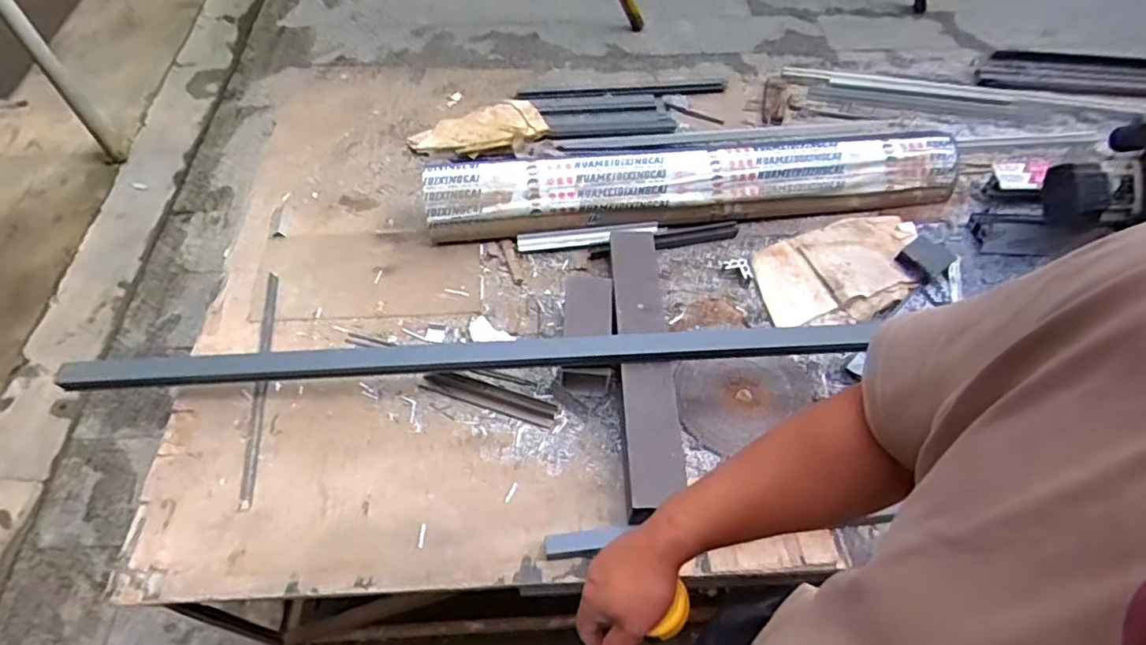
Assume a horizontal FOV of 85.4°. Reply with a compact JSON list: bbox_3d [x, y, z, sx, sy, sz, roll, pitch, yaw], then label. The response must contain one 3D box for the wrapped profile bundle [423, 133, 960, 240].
[{"bbox_3d":[0.263,-0.274,1.226,1.082,0.129,0.121,-7,56,-6],"label":"wrapped profile bundle"}]

